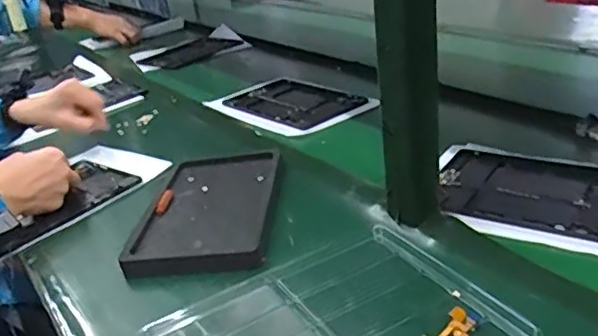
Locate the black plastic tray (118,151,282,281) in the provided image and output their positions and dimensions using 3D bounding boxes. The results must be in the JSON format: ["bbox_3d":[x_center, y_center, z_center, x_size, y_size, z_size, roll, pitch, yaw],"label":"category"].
[{"bbox_3d":[-0.109,0.047,0.750,0.155,0.022,0.273,-4,24,6],"label":"black plastic tray"}]

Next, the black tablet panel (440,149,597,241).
[{"bbox_3d":[0.281,0.026,0.707,0.229,0.008,0.175,8,28,31],"label":"black tablet panel"}]

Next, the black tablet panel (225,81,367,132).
[{"bbox_3d":[-0.006,-0.120,1.101,0.189,0.017,0.250,-25,31,-32],"label":"black tablet panel"}]

